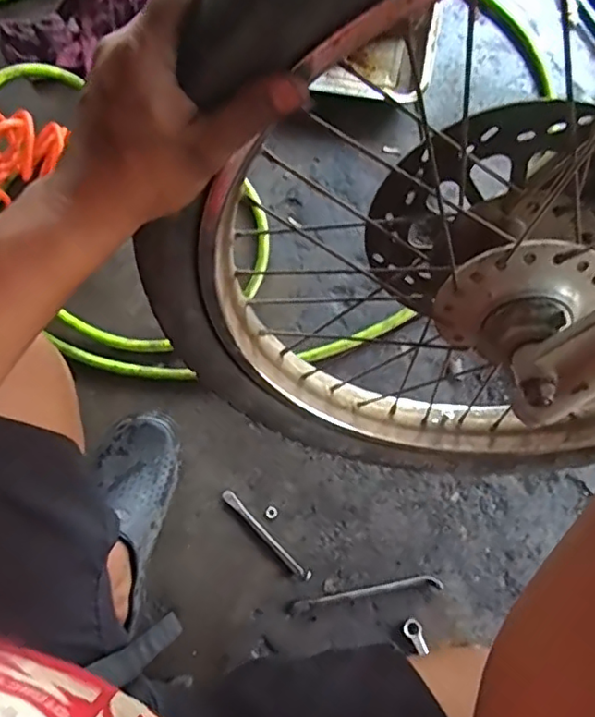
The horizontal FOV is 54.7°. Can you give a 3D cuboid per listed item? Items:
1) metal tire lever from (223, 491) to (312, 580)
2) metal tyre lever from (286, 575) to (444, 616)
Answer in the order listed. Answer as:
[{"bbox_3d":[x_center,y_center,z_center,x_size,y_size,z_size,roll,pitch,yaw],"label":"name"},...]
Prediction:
[{"bbox_3d":[-0.038,0.212,0.687,0.139,0.004,0.014,43,79,9],"label":"metal tire lever"},{"bbox_3d":[0.078,0.276,0.672,0.181,0.006,0.017,-9,77,-3],"label":"metal tyre lever"}]

